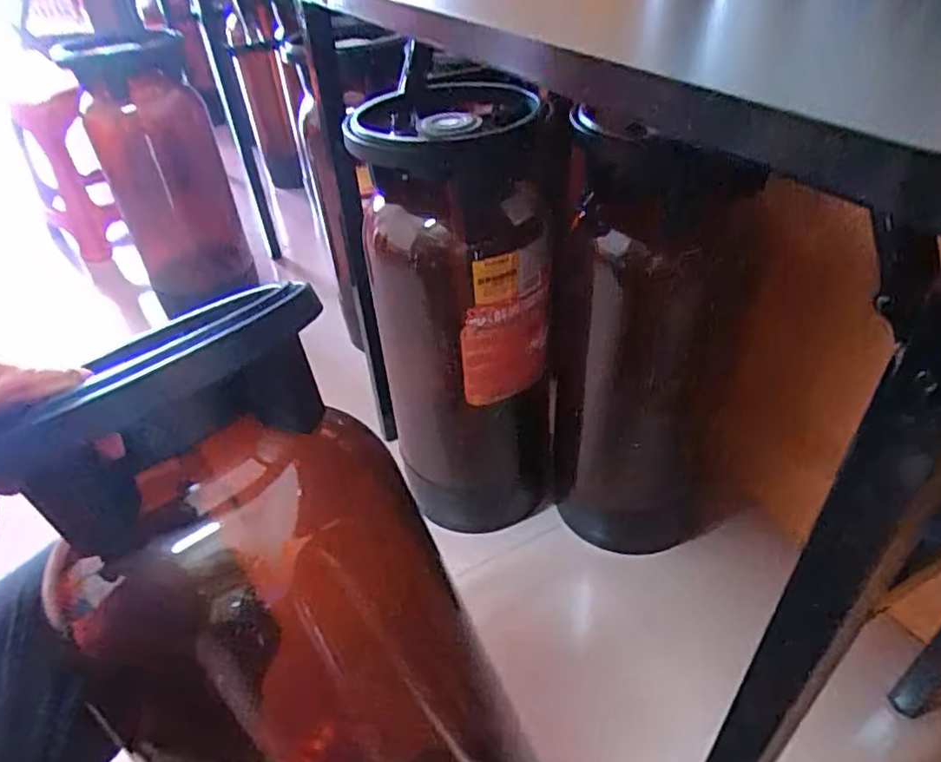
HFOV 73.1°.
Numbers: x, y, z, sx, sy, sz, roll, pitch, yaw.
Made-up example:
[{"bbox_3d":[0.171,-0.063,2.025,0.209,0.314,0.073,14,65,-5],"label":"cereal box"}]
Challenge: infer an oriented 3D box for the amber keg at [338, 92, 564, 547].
[{"bbox_3d":[-0.015,-0.064,0.891,0.220,0.608,0.253,-9,40,-4],"label":"amber keg"}]

